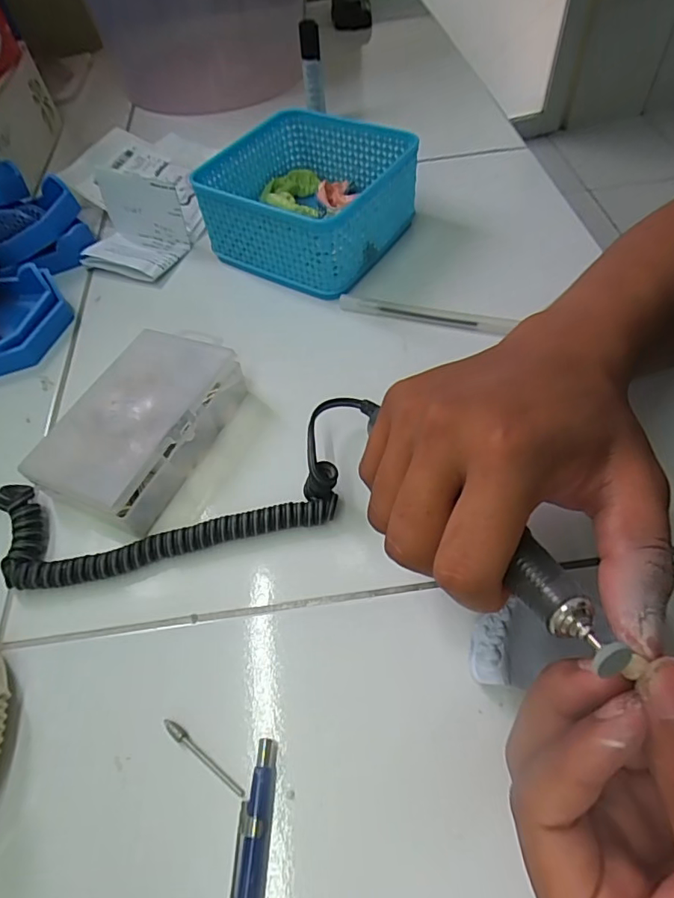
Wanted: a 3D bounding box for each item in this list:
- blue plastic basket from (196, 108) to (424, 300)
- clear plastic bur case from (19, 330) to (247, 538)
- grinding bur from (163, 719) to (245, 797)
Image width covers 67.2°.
[{"bbox_3d":[-0.021,-0.195,0.394,0.131,0.064,0.130,27,63,22],"label":"blue plastic basket"},{"bbox_3d":[-0.112,-0.016,0.295,0.069,0.033,0.122,20,60,18],"label":"clear plastic bur case"},{"bbox_3d":[-0.056,0.129,0.214,0.045,0.004,0.004,30,63,20],"label":"grinding bur"}]

